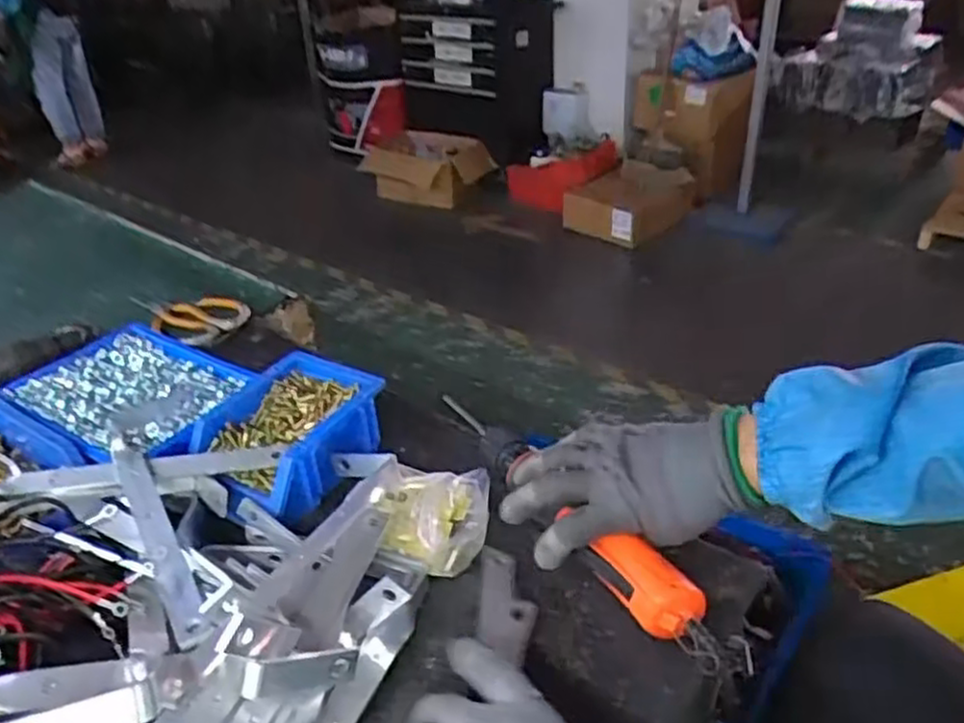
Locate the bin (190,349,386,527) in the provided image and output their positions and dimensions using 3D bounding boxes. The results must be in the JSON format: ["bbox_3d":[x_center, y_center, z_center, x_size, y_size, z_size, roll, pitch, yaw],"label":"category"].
[{"bbox_3d":[-0.162,0.062,0.632,0.117,0.058,0.146,21,40,33],"label":"bin"}]

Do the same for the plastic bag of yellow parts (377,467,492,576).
[{"bbox_3d":[-0.037,0.114,0.573,0.080,0.029,0.085,6,33,14],"label":"plastic bag of yellow parts"}]

